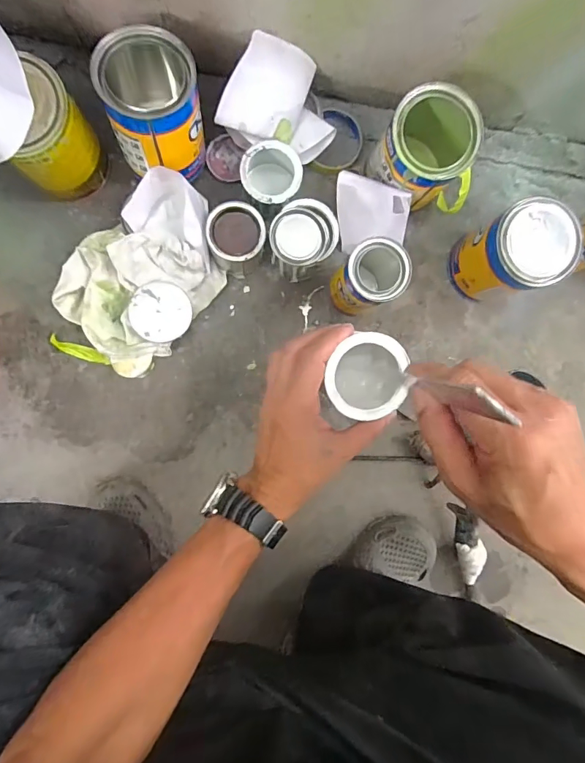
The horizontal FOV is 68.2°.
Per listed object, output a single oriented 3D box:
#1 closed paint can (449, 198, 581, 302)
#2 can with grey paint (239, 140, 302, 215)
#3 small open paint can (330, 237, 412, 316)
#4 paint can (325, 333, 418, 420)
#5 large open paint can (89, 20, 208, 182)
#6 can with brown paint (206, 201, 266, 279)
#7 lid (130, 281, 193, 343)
[{"bbox_3d":[0.289,-0.168,0.577,0.105,0.142,0.097,0,93,-4],"label":"closed paint can"},{"bbox_3d":[-0.029,-0.266,0.578,0.075,0.071,0.079,0,93,-4],"label":"can with grey paint"},{"bbox_3d":[0.095,-0.132,0.560,0.074,0.135,0.070,0,93,-4],"label":"small open paint can"},{"bbox_3d":[0.058,-0.009,0.411,0.076,0.105,0.075,-41,101,-2],"label":"paint can"},{"bbox_3d":[-0.161,-0.322,0.520,0.103,0.138,0.110,0,91,-5],"label":"large open paint can"},{"bbox_3d":[-0.074,-0.188,0.578,0.075,0.079,0.072,0,93,-4],"label":"can with brown paint"},{"bbox_3d":[-0.173,-0.091,0.568,0.077,0.013,0.076,0,91,-5],"label":"lid"}]

